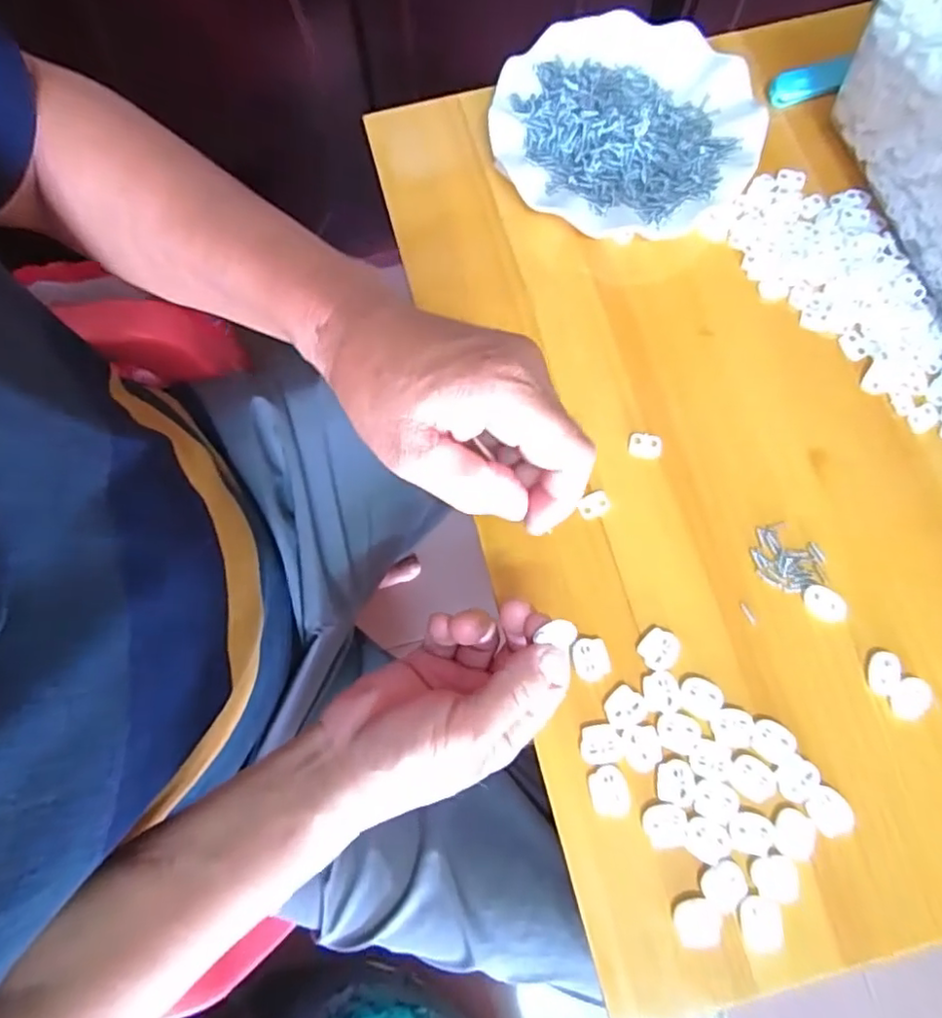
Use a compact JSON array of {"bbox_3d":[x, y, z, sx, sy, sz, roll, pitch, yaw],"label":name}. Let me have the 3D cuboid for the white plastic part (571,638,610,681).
[{"bbox_3d":[0.068,0.084,0.348,0.021,0.004,0.023,-16,75,-3],"label":"white plastic part"}]

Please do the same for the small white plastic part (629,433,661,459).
[{"bbox_3d":[0.109,-0.039,0.386,0.019,0.005,0.015,7,75,3],"label":"small white plastic part"}]

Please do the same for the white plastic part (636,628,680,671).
[{"bbox_3d":[0.107,0.080,0.350,0.022,0.007,0.021,-40,77,-9],"label":"white plastic part"}]

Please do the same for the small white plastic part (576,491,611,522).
[{"bbox_3d":[0.075,-0.003,0.375,0.020,0.005,0.014,-31,76,-7],"label":"small white plastic part"}]

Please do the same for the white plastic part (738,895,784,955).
[{"bbox_3d":[0.147,0.211,0.312,0.019,0.004,0.024,0,75,1],"label":"white plastic part"}]

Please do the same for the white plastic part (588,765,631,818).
[{"bbox_3d":[0.074,0.151,0.329,0.020,0.006,0.024,-6,75,-1],"label":"white plastic part"}]

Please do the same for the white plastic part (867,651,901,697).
[{"bbox_3d":[0.231,0.092,0.342,0.016,0.004,0.024,14,75,5],"label":"white plastic part"}]

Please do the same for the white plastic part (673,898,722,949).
[{"bbox_3d":[0.115,0.210,0.313,0.022,0.005,0.021,-2,75,1],"label":"white plastic part"}]

